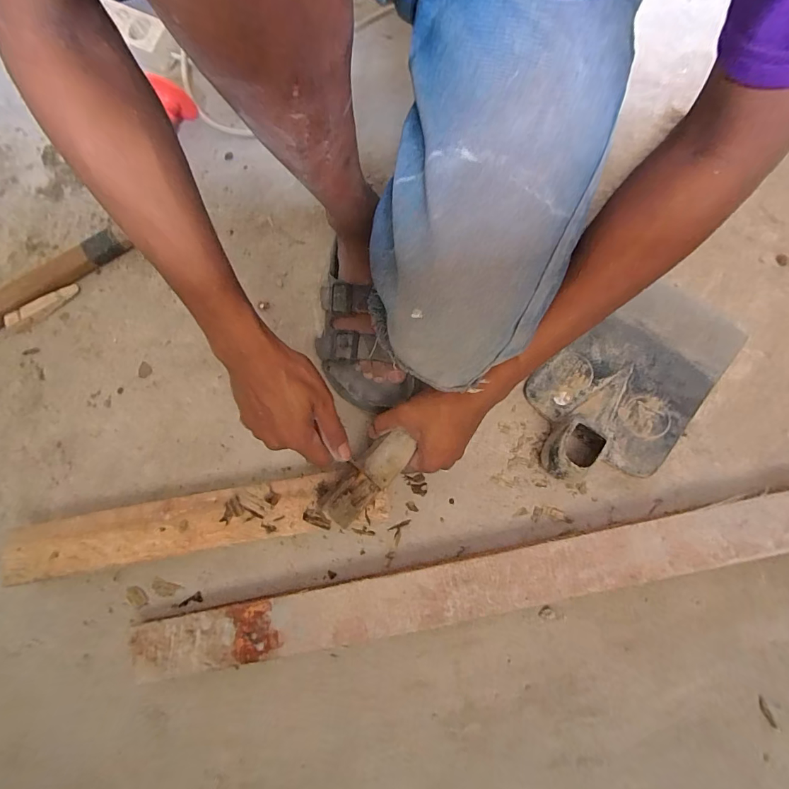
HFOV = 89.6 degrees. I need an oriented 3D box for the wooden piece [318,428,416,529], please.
[{"bbox_3d":[-0.026,0.081,0.400,0.040,0.020,0.108,42,75,13],"label":"wooden piece"}]

